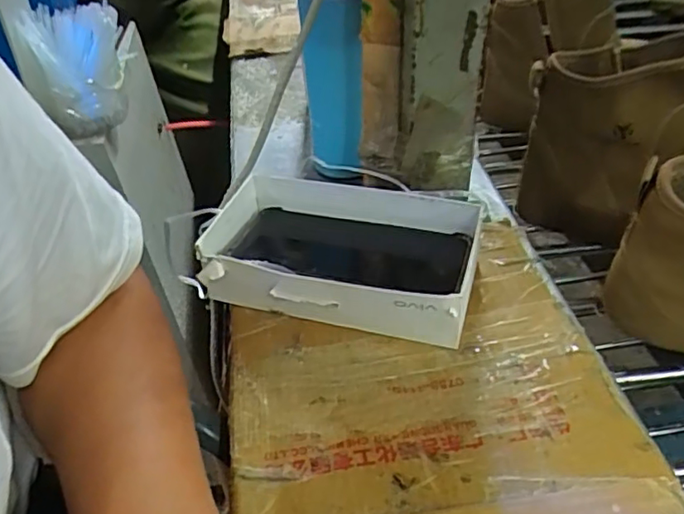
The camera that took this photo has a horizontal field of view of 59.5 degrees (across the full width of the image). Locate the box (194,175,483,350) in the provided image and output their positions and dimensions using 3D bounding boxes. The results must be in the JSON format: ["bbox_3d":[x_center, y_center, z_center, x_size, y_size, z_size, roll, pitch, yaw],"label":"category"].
[{"bbox_3d":[0.004,0.000,0.436,0.184,0.053,0.110,8,41,14],"label":"box"}]

